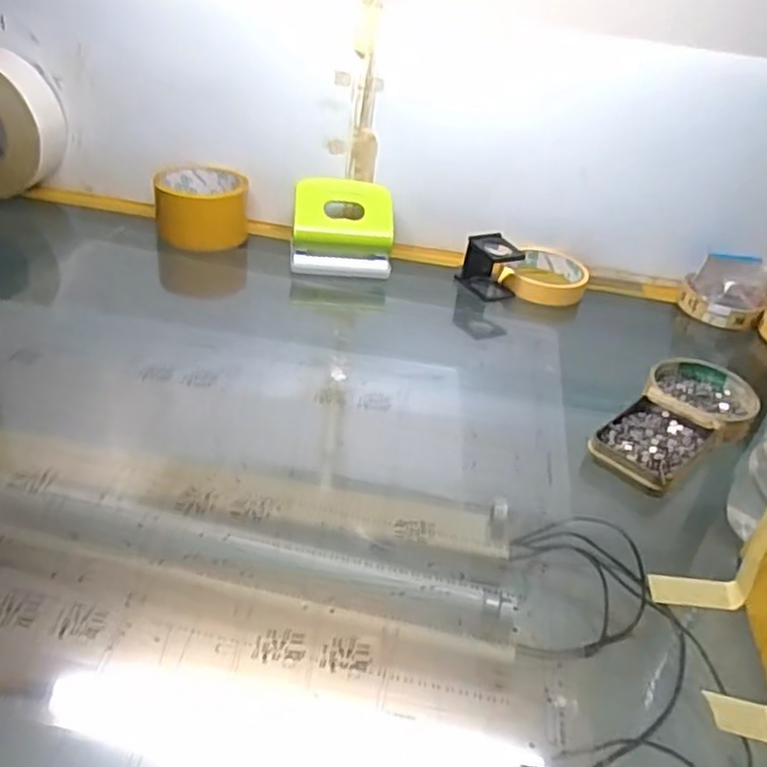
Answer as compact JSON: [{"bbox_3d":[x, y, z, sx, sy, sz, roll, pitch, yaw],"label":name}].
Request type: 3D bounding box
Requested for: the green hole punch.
[{"bbox_3d":[-0.041,-0.154,0.700,0.101,0.084,0.047,0,34,-11],"label":"green hole punch"}]

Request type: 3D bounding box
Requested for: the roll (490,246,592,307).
[{"bbox_3d":[0.165,-0.114,0.729,0.091,0.030,0.091,17,34,13],"label":"roll"}]

